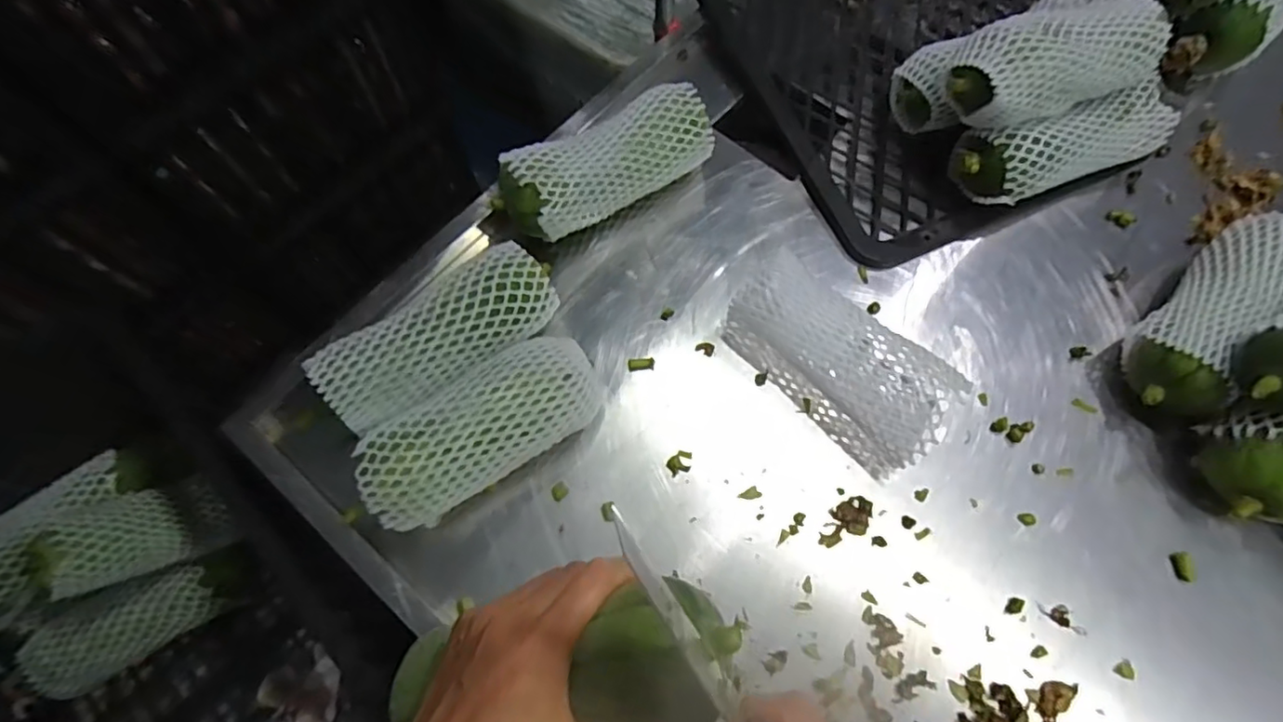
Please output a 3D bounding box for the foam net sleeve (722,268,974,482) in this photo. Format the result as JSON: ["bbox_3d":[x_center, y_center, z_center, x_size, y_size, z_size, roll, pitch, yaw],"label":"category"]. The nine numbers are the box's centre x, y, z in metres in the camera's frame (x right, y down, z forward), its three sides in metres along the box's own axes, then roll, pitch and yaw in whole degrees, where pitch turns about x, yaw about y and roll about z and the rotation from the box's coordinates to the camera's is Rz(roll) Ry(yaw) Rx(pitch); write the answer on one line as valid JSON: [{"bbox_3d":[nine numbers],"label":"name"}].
[{"bbox_3d":[0.157,-0.005,0.494,0.190,0.060,0.083,43,74,15],"label":"foam net sleeve"}]

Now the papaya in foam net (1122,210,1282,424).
[{"bbox_3d":[0.467,-0.038,0.499,0.076,0.084,0.190,40,73,14],"label":"papaya in foam net"}]

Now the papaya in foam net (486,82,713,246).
[{"bbox_3d":[-0.030,-0.168,0.545,0.192,0.086,0.066,-32,72,-12],"label":"papaya in foam net"}]

